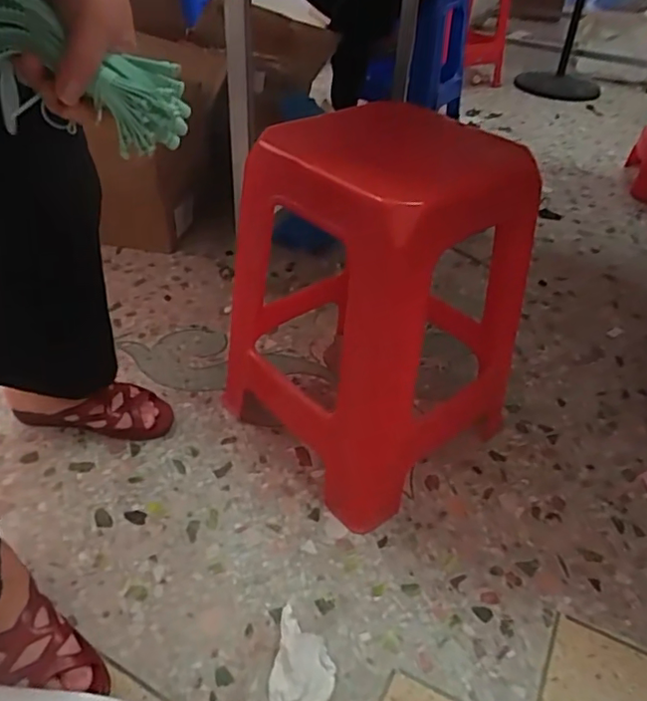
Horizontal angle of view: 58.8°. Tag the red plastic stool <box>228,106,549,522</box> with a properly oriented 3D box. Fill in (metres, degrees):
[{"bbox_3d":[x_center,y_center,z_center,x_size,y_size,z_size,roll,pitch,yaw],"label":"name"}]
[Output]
[{"bbox_3d":[0.077,-0.051,0.832,0.337,0.456,0.322,-29,51,-33],"label":"red plastic stool"}]

